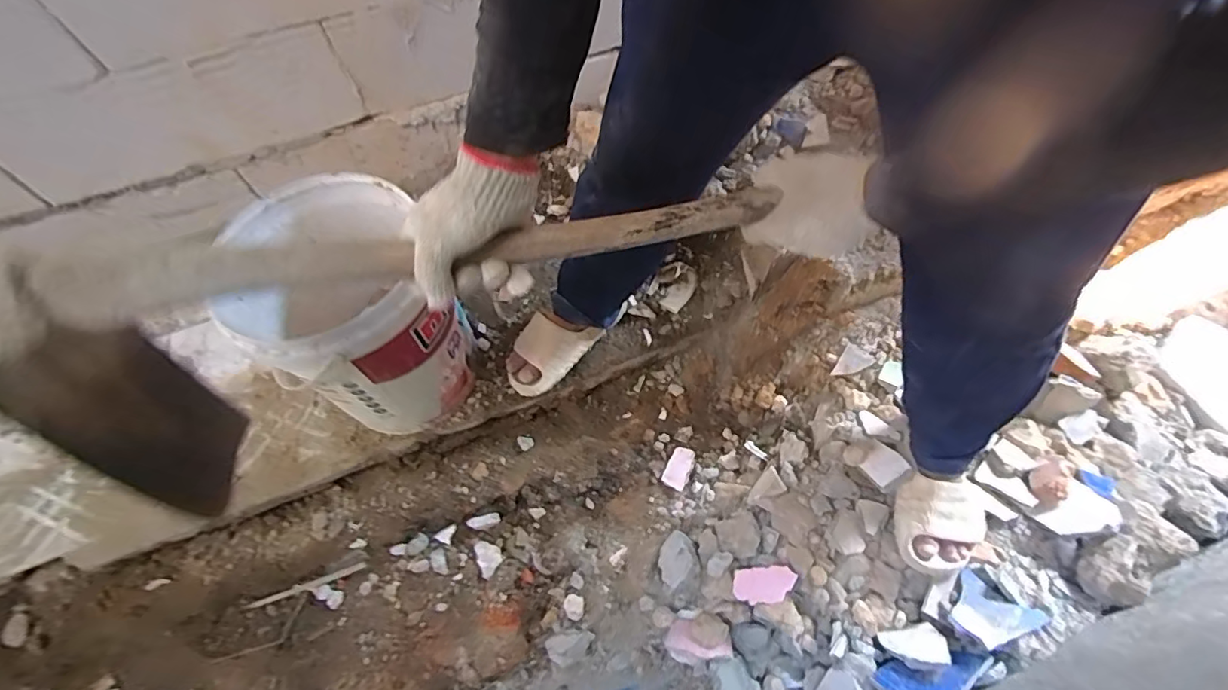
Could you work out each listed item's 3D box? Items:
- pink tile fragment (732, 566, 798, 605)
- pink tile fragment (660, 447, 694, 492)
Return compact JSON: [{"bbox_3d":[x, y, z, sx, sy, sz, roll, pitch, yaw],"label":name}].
[{"bbox_3d":[0.250,0.398,0.886,0.103,0.018,0.053,-8,62,-2],"label":"pink tile fragment"},{"bbox_3d":[0.130,0.245,1.067,0.048,0.011,0.082,24,65,14],"label":"pink tile fragment"}]

